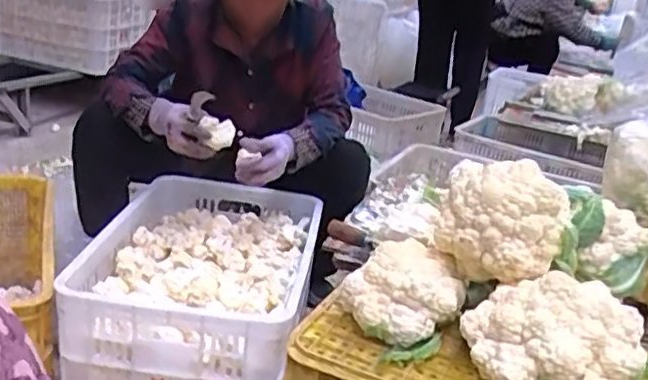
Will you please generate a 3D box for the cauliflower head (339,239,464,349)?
[{"bbox_3d":[0.112,0.146,0.967,0.155,0.110,0.148,5,21,-2],"label":"cauliflower head"}]

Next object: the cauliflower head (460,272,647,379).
[{"bbox_3d":[0.282,0.195,0.841,0.209,0.147,0.158,9,21,6],"label":"cauliflower head"}]

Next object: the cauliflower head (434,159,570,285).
[{"bbox_3d":[0.247,0.043,0.945,0.173,0.141,0.126,14,23,19],"label":"cauliflower head"}]

